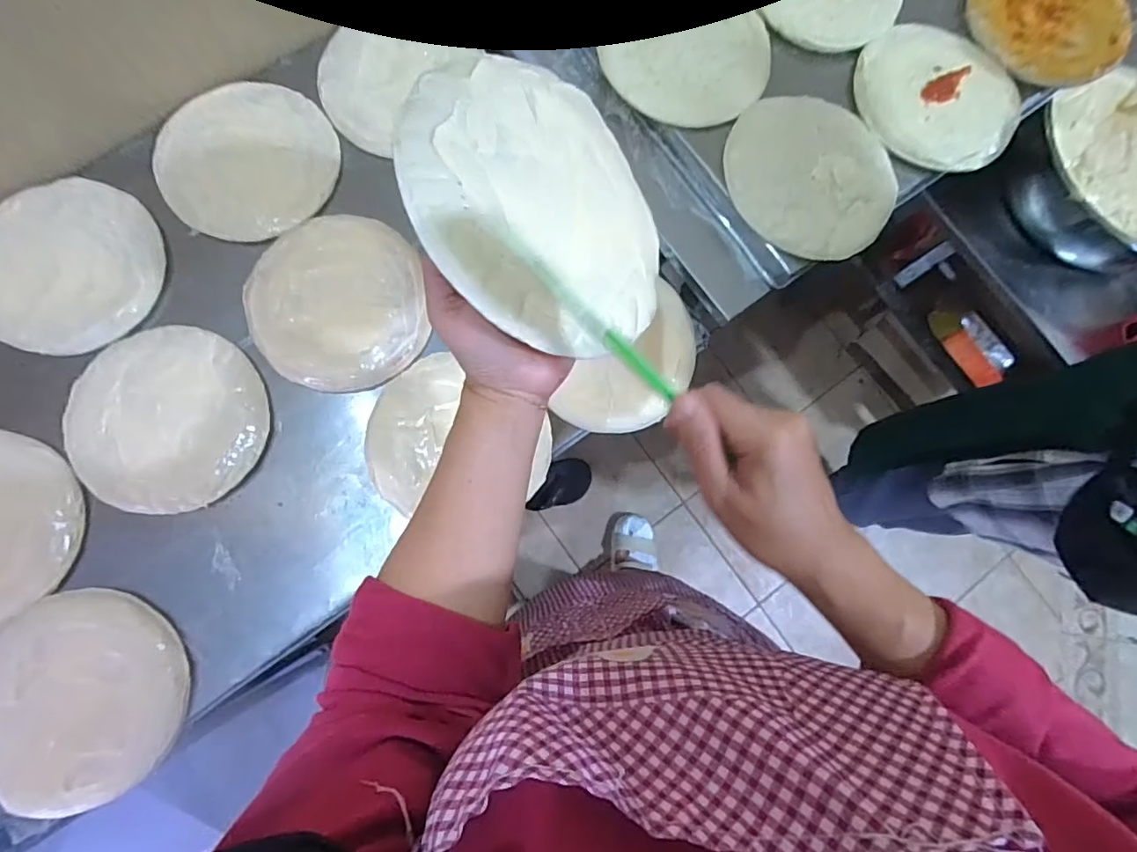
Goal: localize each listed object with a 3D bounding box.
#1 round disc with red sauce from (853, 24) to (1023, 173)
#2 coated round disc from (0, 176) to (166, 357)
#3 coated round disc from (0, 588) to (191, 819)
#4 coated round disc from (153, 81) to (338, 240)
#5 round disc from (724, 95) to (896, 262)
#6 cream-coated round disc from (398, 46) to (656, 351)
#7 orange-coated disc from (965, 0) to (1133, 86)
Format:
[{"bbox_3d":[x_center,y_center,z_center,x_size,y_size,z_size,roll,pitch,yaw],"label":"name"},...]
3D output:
[{"bbox_3d":[0.446,-0.400,0.665,0.174,0.015,0.196,-43,83,-9],"label":"round disc with red sauce"},{"bbox_3d":[-0.553,-0.178,0.598,0.186,0.020,0.191,0,85,-5],"label":"coated round disc"},{"bbox_3d":[-0.487,0.270,0.545,0.193,0.023,0.198,0,78,-5],"label":"coated round disc"},{"bbox_3d":[-0.383,-0.321,0.648,0.206,0.033,0.196,1,79,-7],"label":"coated round disc"},{"bbox_3d":[0.276,-0.286,0.626,0.189,0.013,0.195,1,79,-7],"label":"round disc"},{"bbox_3d":[-0.010,-0.140,0.343,0.184,0.015,0.185,11,71,-35],"label":"cream-coated round disc"},{"bbox_3d":[0.610,-0.532,0.705,0.191,0.024,0.200,-21,87,-6],"label":"orange-coated disc"}]

